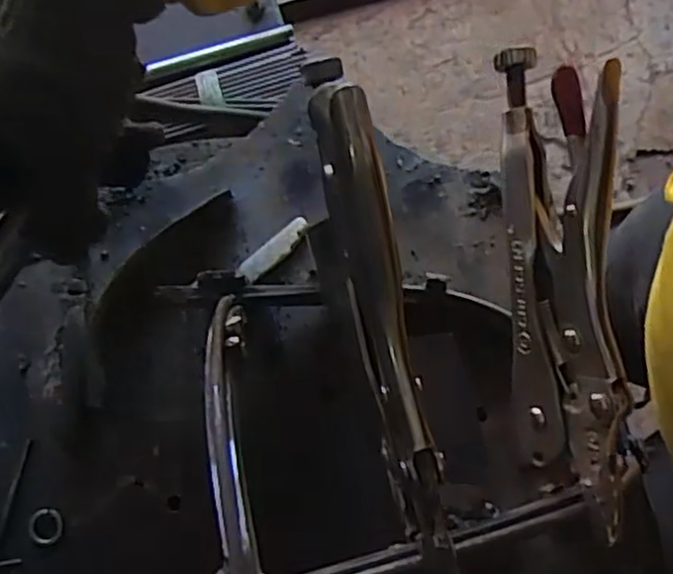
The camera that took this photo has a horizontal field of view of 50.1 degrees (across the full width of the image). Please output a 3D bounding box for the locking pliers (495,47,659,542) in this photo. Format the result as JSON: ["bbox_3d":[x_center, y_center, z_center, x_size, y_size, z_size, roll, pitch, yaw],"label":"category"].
[{"bbox_3d":[0.084,-0.003,0.262,0.034,0.043,0.168,-7,92,-2],"label":"locking pliers"}]

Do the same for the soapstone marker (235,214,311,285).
[{"bbox_3d":[-0.033,-0.020,0.386,0.046,0.004,0.013,-40,80,-9],"label":"soapstone marker"}]

